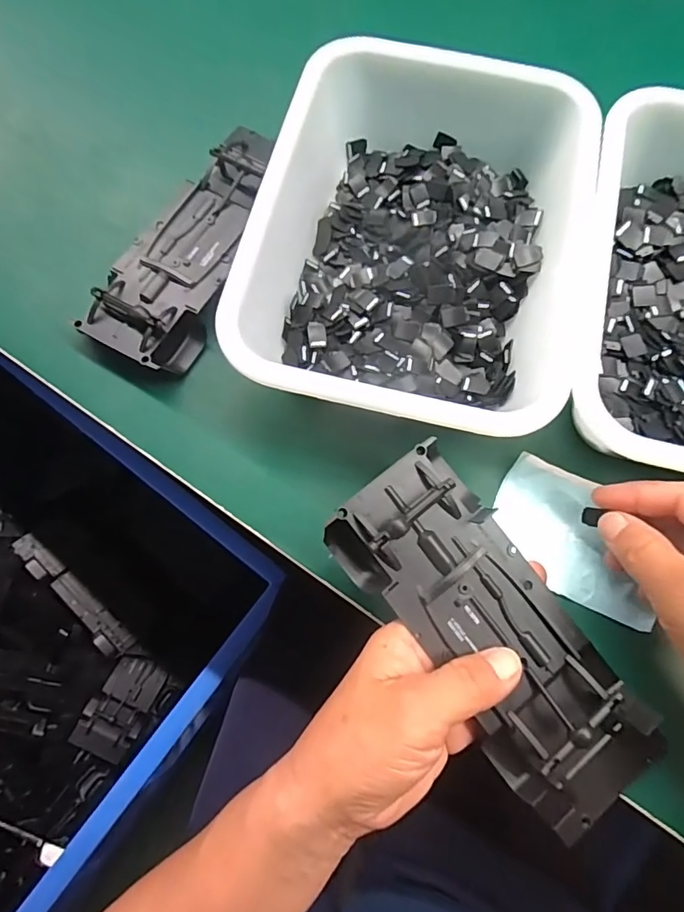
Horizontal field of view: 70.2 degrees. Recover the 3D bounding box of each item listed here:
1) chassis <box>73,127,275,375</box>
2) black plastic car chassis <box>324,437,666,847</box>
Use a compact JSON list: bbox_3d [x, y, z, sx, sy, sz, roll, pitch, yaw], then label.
[{"bbox_3d":[-0.098,-0.147,0.324,0.067,0.029,0.193,18,74,5],"label":"chassis"},{"bbox_3d":[0.077,0.088,0.240,0.075,0.030,0.192,-38,89,-11],"label":"black plastic car chassis"}]

